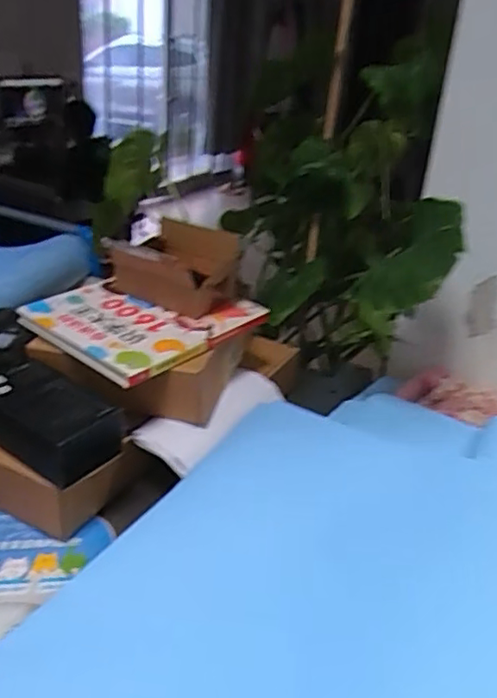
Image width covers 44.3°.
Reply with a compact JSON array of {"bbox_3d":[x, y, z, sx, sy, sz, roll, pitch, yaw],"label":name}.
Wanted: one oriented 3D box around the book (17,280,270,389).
[{"bbox_3d":[-0.160,-0.054,0.933,0.259,0.025,0.282,25,36,30],"label":"book"}]

